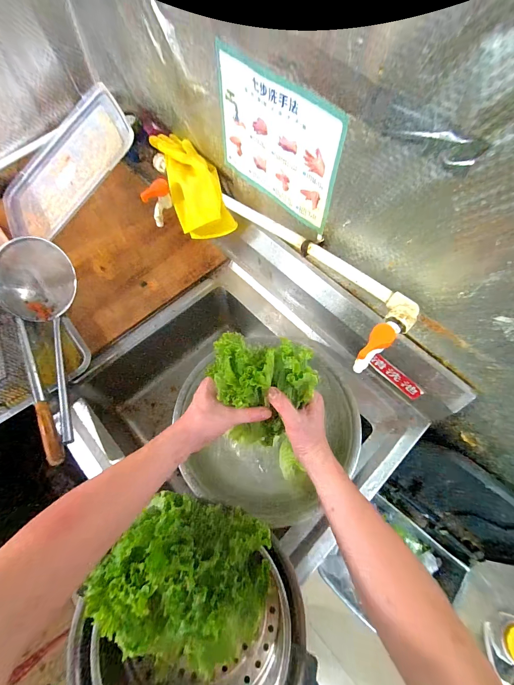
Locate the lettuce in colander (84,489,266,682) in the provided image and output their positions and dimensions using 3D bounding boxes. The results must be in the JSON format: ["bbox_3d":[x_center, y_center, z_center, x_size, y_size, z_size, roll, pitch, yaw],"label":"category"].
[{"bbox_3d":[-0.101,0.330,0.418,0.220,0.139,0.203,0,64,0],"label":"lettuce in colander"}]

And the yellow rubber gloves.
[{"bbox_3d":[-0.151,-0.358,0.682,0.116,0.112,0.265,-26,85,-12],"label":"yellow rubber gloves"}]

